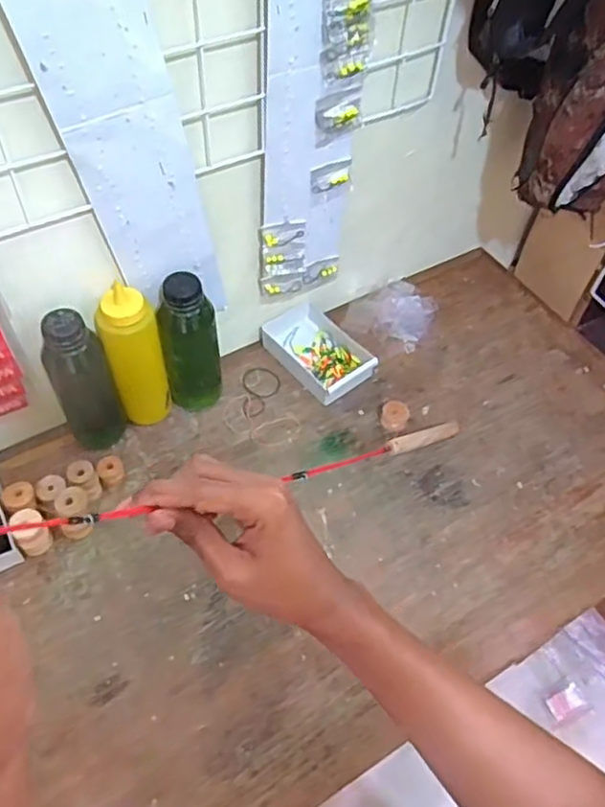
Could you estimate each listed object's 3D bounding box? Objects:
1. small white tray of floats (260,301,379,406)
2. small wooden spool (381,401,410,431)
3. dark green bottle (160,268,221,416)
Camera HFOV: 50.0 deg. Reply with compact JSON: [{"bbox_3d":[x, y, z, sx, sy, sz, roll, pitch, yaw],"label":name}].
[{"bbox_3d":[0.018,-0.072,0.857,0.097,0.032,0.154,-33,62,-23],"label":"small white tray of floats"},{"bbox_3d":[0.115,0.014,0.807,0.033,0.017,0.042,21,56,12],"label":"small wooden spool"},{"bbox_3d":[-0.126,-0.064,0.735,0.060,0.192,0.051,-10,56,-10],"label":"dark green bottle"}]

